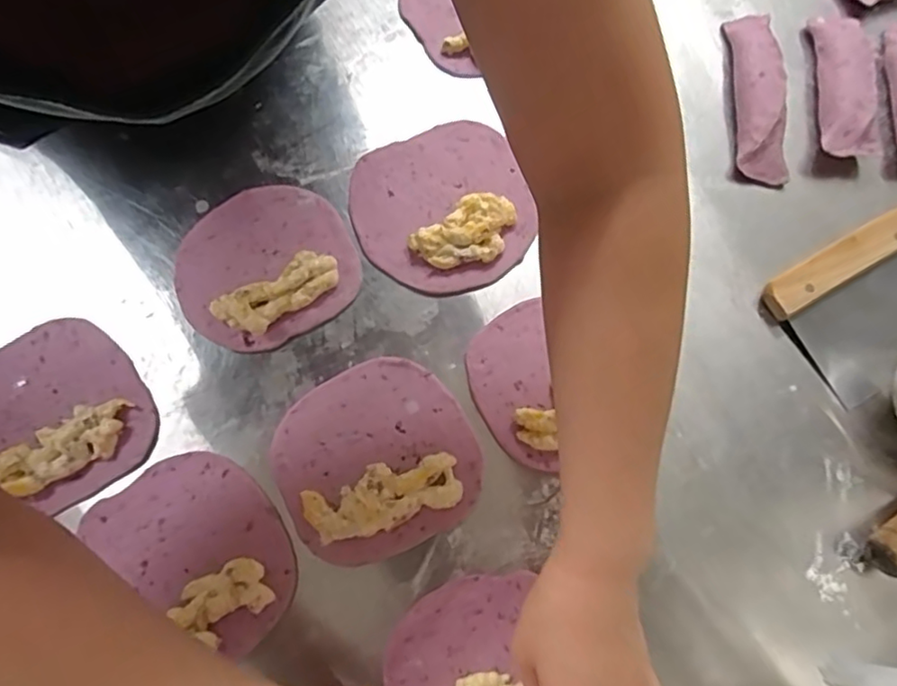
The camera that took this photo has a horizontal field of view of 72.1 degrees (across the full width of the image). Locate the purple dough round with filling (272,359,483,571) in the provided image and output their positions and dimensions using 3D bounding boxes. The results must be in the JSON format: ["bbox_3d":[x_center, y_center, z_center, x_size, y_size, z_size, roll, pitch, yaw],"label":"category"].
[{"bbox_3d":[-0.053,0.080,0.437,0.136,0.021,0.131,0,72,0],"label":"purple dough round with filling"}]

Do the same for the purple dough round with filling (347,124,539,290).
[{"bbox_3d":[-0.007,-0.113,0.498,0.138,0.018,0.145,0,72,0],"label":"purple dough round with filling"}]

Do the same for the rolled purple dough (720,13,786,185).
[{"bbox_3d":[0.266,-0.217,0.532,0.037,0.029,0.163,2,72,1],"label":"rolled purple dough"}]

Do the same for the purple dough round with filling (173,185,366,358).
[{"bbox_3d":[-0.146,-0.065,0.480,0.133,0.023,0.128,0,72,0],"label":"purple dough round with filling"}]

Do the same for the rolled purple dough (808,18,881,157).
[{"bbox_3d":[0.345,-0.225,0.536,0.046,0.032,0.147,7,72,3],"label":"rolled purple dough"}]

